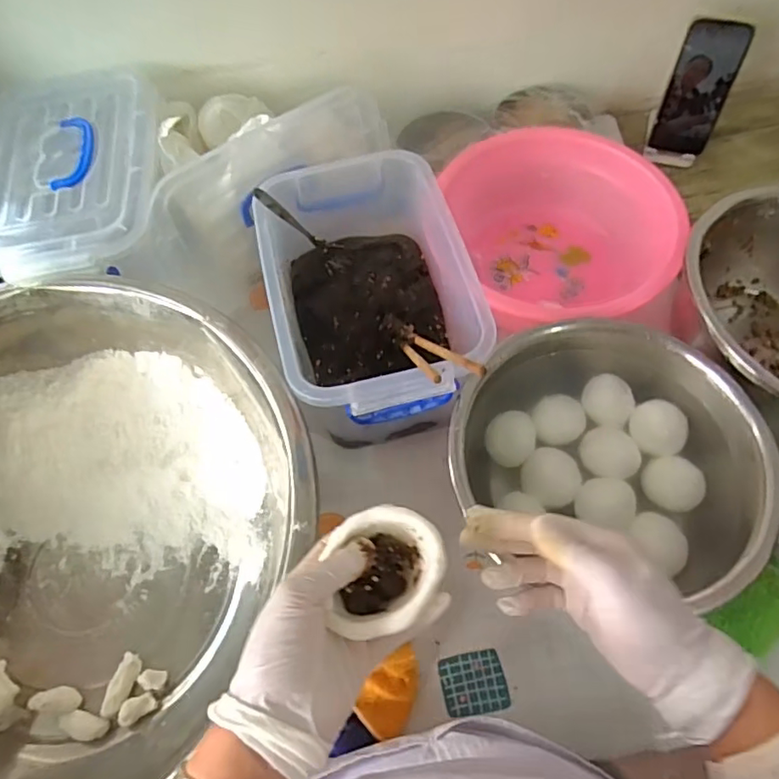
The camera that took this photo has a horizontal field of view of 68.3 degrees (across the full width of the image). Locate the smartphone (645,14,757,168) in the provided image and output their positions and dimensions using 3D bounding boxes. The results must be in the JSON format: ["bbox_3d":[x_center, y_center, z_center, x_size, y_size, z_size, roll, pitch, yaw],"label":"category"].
[{"bbox_3d":[0.393,-0.379,0.741,0.083,0.157,0.063,27,67,15],"label":"smartphone"}]

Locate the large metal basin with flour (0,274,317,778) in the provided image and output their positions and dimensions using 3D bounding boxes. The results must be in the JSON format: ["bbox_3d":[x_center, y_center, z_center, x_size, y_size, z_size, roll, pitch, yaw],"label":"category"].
[{"bbox_3d":[-0.327,0.130,0.514,0.410,0.157,0.464,33,69,17],"label":"large metal basin with flour"}]

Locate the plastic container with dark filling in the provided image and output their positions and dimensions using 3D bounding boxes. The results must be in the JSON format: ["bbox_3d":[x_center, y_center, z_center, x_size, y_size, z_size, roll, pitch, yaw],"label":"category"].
[{"bbox_3d":[-0.020,-0.085,0.604,0.185,0.152,0.284,-12,63,-4],"label":"plastic container with dark filling"}]

